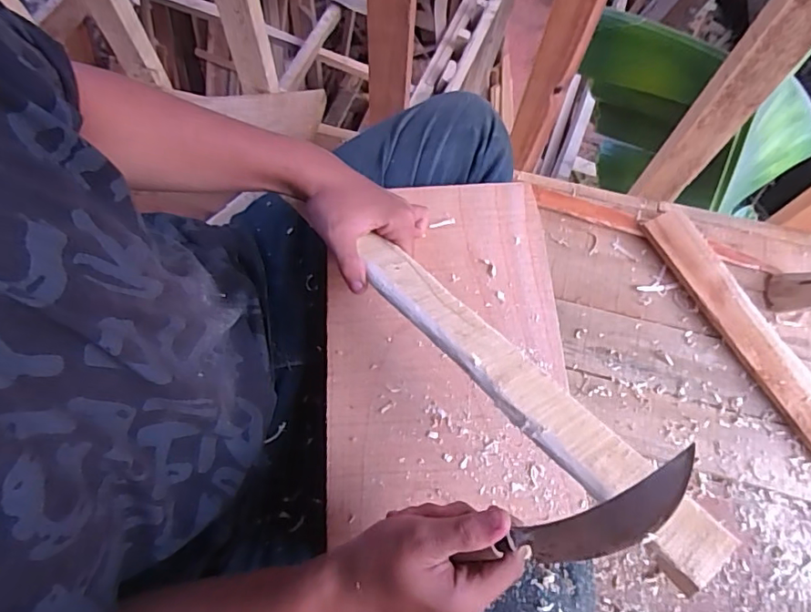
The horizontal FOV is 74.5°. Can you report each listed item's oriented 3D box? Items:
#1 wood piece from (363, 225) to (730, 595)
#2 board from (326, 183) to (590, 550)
[{"bbox_3d":[0.062,0.041,0.348,0.041,0.018,0.304,-36,55,-14],"label":"wood piece"},{"bbox_3d":[0.032,0.030,0.468,0.200,0.016,0.298,-3,69,-3],"label":"board"}]

